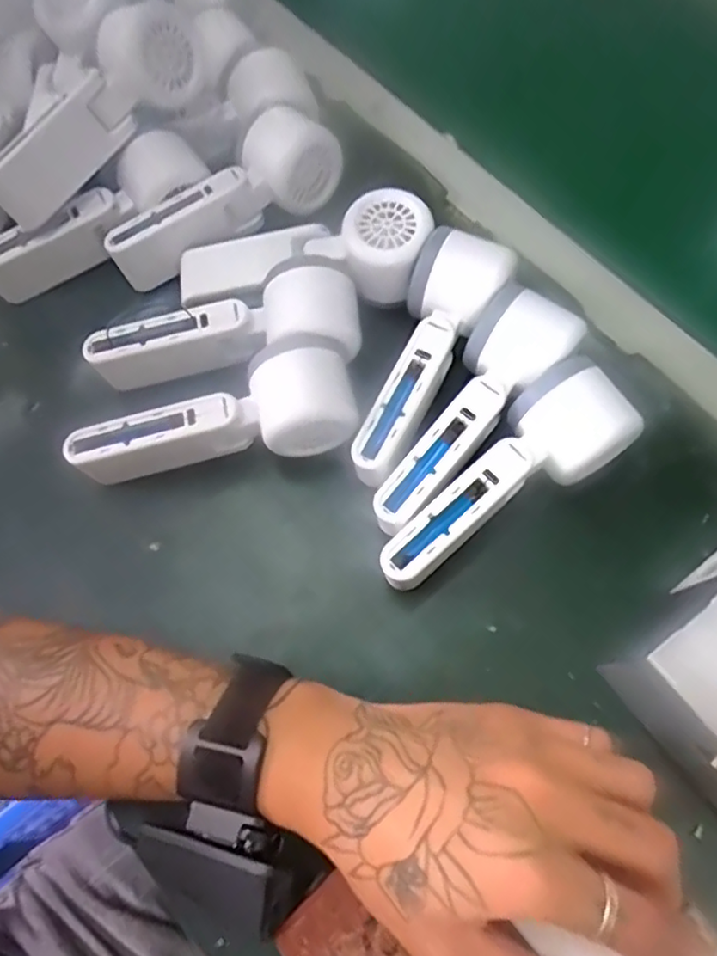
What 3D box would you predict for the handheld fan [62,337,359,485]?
[{"bbox_3d":[-0.084,-0.031,0.362,0.166,0.047,0.051,-17,69,-4],"label":"handheld fan"}]

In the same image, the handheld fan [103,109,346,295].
[{"bbox_3d":[-0.089,-0.187,0.417,0.167,0.048,0.053,-39,72,-12],"label":"handheld fan"}]

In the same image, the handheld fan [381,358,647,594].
[{"bbox_3d":[0.078,0.004,0.344,0.158,0.055,0.055,-37,72,-11],"label":"handheld fan"}]

